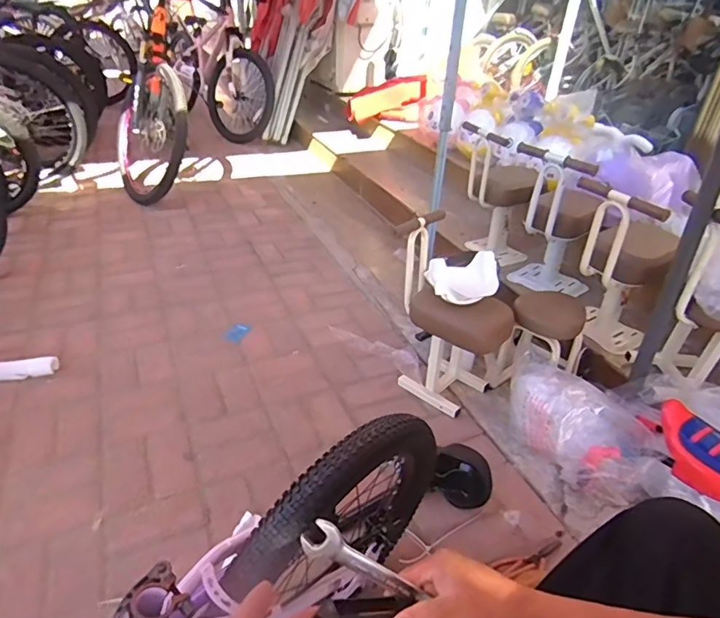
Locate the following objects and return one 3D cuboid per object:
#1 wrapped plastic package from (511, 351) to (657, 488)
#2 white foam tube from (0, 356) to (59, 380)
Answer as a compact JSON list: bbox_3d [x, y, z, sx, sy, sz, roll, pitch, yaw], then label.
[{"bbox_3d":[0.505,0.269,1.222,0.179,0.172,0.341,-10,35,-20],"label":"wrapped plastic package"},{"bbox_3d":[-0.971,0.164,1.382,0.241,0.042,0.054,-4,34,-12],"label":"white foam tube"}]

